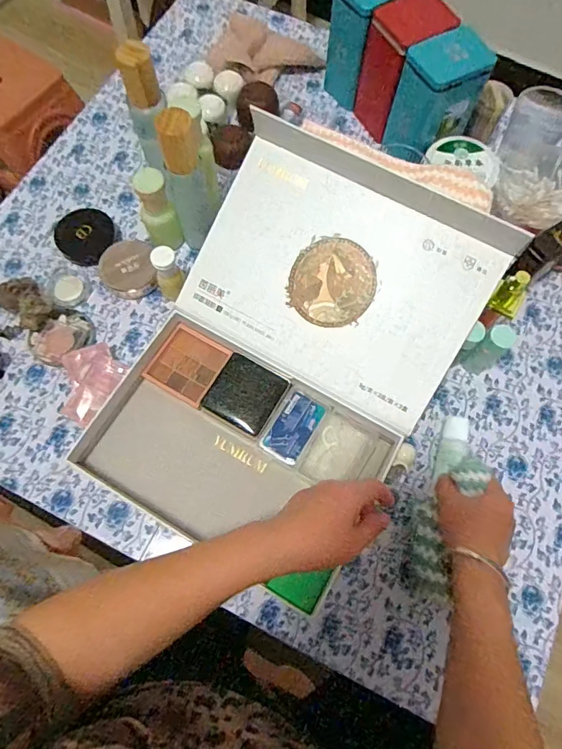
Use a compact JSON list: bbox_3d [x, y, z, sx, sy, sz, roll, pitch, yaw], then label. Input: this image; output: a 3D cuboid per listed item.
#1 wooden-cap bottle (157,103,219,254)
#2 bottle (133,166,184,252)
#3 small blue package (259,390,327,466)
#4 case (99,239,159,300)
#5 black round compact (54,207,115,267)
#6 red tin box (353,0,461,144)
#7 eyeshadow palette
[{"bbox_3d":[-0.097,-0.200,0.484,0.040,0.151,0.037,-41,76,-14],"label":"wooden-cap bottle"},{"bbox_3d":[-0.139,-0.179,0.525,0.036,0.116,0.030,-26,73,-10],"label":"bottle"},{"bbox_3d":[0.013,0.054,0.472,0.043,0.008,0.071,29,72,8],"label":"small blue package"},{"bbox_3d":[-0.180,-0.124,0.542,0.066,0.017,0.066,-1,92,-15],"label":"case"},{"bbox_3d":[-0.241,-0.171,0.565,0.065,0.018,0.070,1,71,-2],"label":"black round compact"},{"bbox_3d":[0.156,-0.389,0.586,0.084,0.138,0.069,-30,74,-11],"label":"red tin box"},{"bbox_3d":[-0.100,-0.010,0.500,0.069,0.011,0.072,31,90,4],"label":"eyeshadow palette"}]

